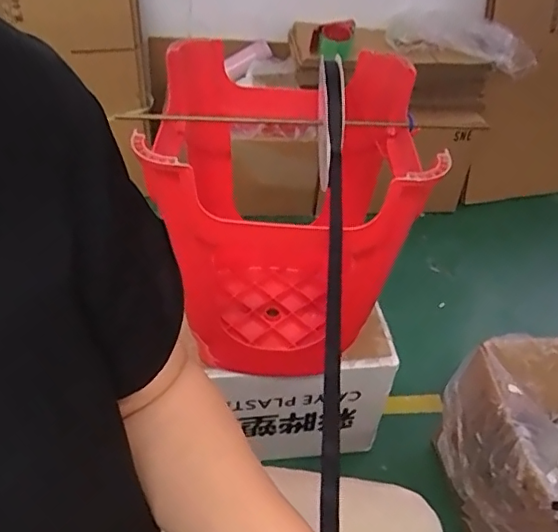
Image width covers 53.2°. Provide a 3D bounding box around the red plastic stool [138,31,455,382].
[{"bbox_3d":[0.008,-0.058,0.885,0.356,0.453,0.368,3,42,-3],"label":"red plastic stool"}]

